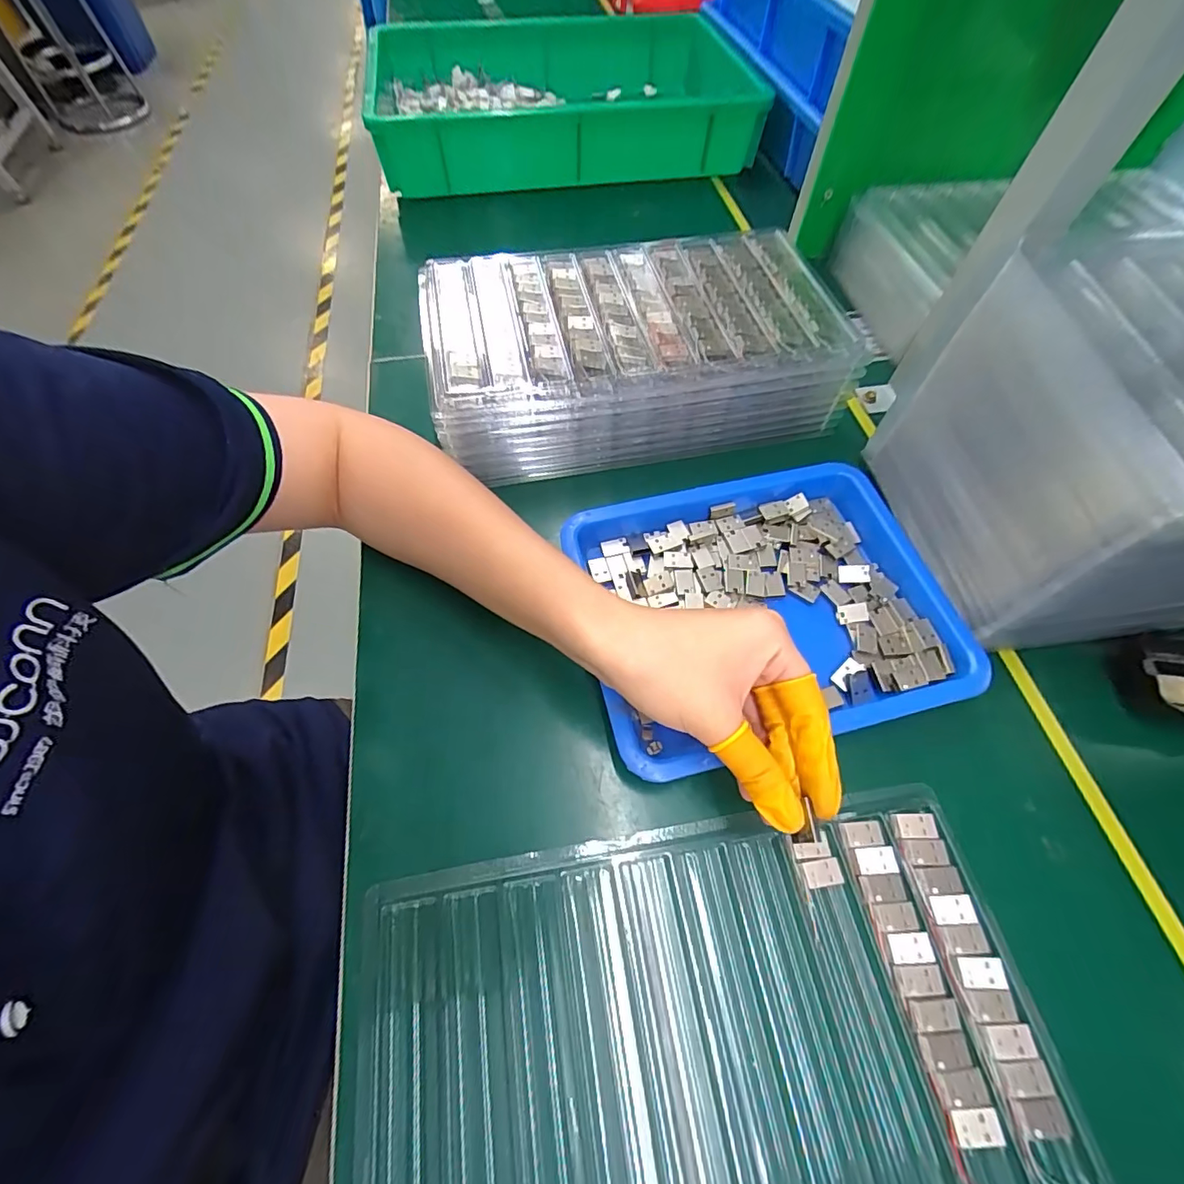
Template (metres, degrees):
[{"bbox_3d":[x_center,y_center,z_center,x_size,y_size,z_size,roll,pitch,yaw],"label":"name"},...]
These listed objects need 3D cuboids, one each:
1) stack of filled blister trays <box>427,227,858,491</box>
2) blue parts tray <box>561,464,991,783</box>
[{"bbox_3d":[0.035,-0.183,0.391,0.280,0.070,0.170,-9,61,-2],"label":"stack of filled blister trays"},{"bbox_3d":[0.107,0.005,0.312,0.218,0.032,0.169,-13,61,-4],"label":"blue parts tray"}]

